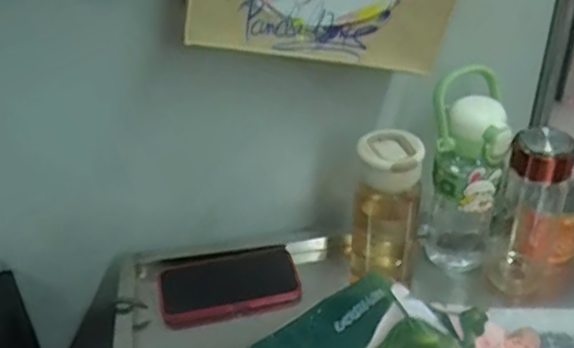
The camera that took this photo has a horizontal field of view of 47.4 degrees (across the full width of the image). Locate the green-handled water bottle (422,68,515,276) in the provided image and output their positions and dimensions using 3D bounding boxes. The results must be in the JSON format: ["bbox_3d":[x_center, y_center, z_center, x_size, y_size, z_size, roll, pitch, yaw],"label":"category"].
[{"bbox_3d":[0.210,0.008,0.778,0.087,0.256,0.085,10,37,18],"label":"green-handled water bottle"}]

